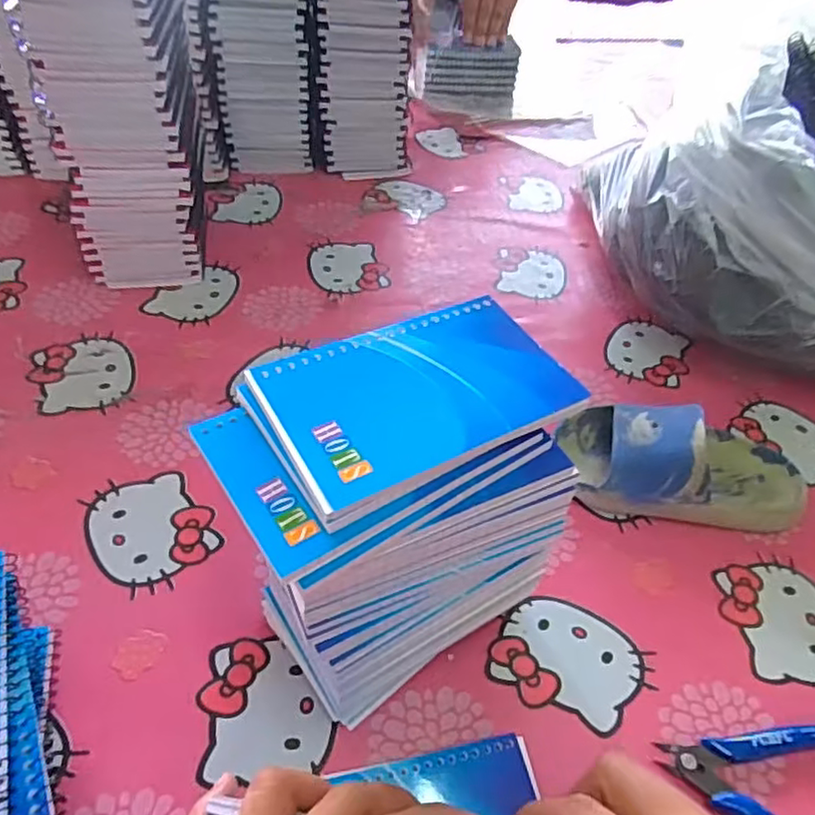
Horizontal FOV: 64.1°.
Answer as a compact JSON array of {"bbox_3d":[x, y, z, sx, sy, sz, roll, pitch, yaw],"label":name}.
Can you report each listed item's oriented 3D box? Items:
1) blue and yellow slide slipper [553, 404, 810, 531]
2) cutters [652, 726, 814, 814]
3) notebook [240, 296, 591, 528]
[{"bbox_3d":[0.197,0.036,0.458,0.167,0.058,0.084,12,47,4],"label":"blue and yellow slide slipper"},{"bbox_3d":[0.192,0.200,0.340,0.112,0.012,0.083,14,47,6],"label":"cutters"},{"bbox_3d":[0.006,-0.006,0.288,0.134,0.009,0.081,-21,53,-24],"label":"notebook"}]

